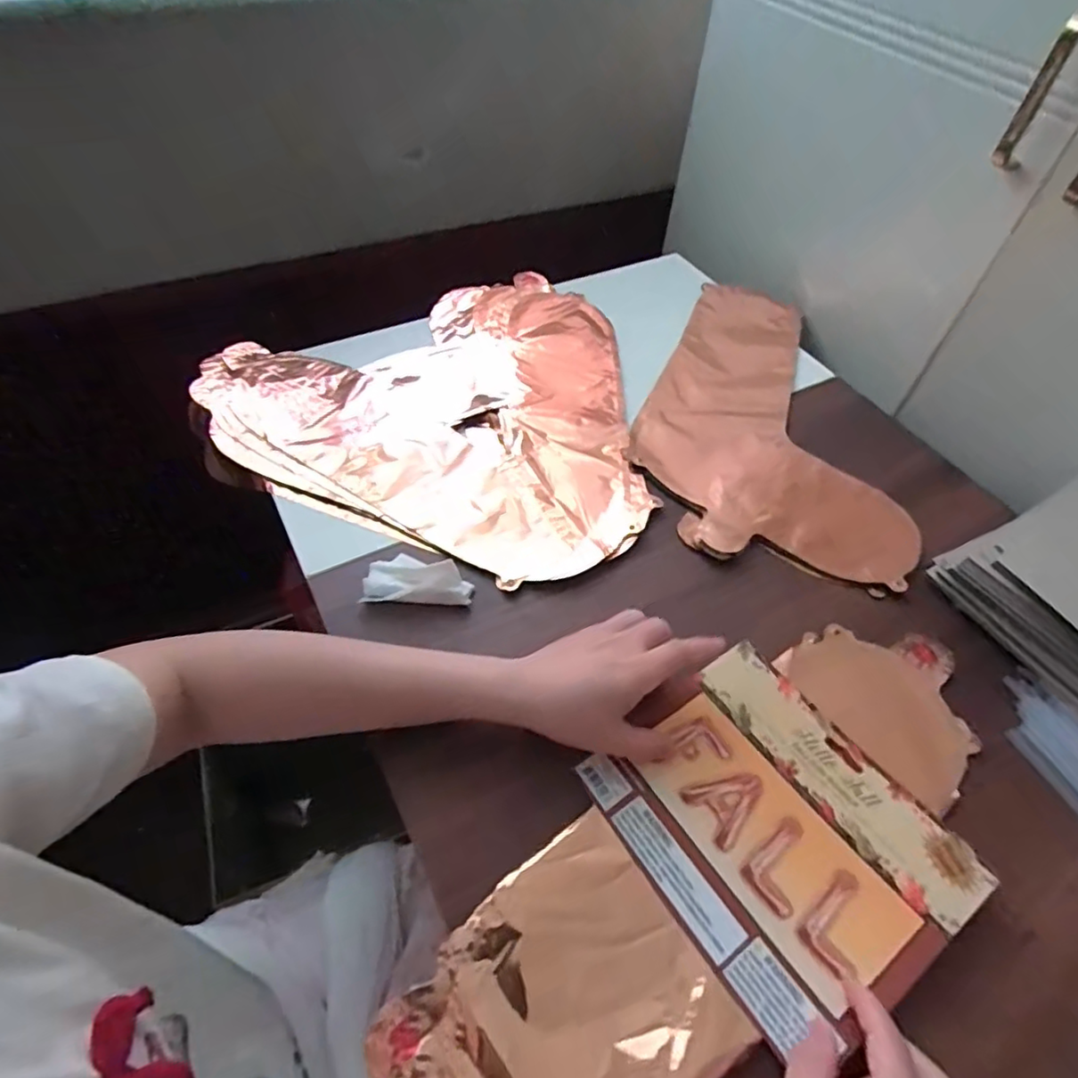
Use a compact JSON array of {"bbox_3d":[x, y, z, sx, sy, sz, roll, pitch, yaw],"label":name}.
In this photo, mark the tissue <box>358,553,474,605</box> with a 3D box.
[{"bbox_3d":[-0.090,0.027,0.461,0.079,0.023,0.040,2,52,-3],"label":"tissue"}]

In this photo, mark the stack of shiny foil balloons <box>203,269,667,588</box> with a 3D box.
[{"bbox_3d":[-0.069,-0.157,0.613,0.420,0.009,0.384,23,54,13],"label":"stack of shiny foil balloons"}]

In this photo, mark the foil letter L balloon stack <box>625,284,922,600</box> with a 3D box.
[{"bbox_3d":[0.216,-0.138,0.619,0.229,0.012,0.415,8,52,2],"label":"foil letter L balloon stack"}]

